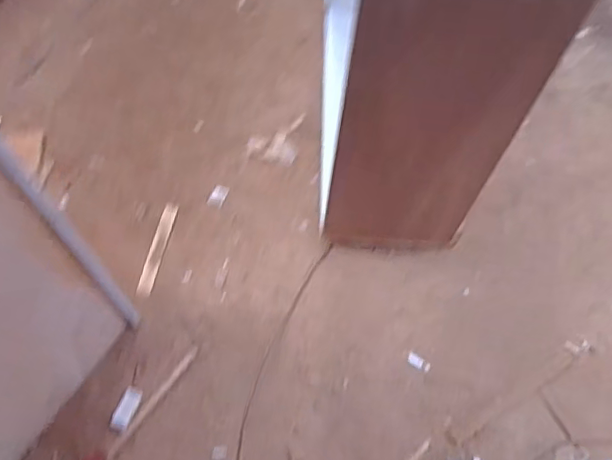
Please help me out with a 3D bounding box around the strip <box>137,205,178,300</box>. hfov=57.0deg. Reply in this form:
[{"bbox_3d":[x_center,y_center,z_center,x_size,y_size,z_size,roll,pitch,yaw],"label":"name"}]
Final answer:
[{"bbox_3d":[-0.434,0.057,1.651,0.046,0.016,0.300,8,63,5],"label":"strip"}]

